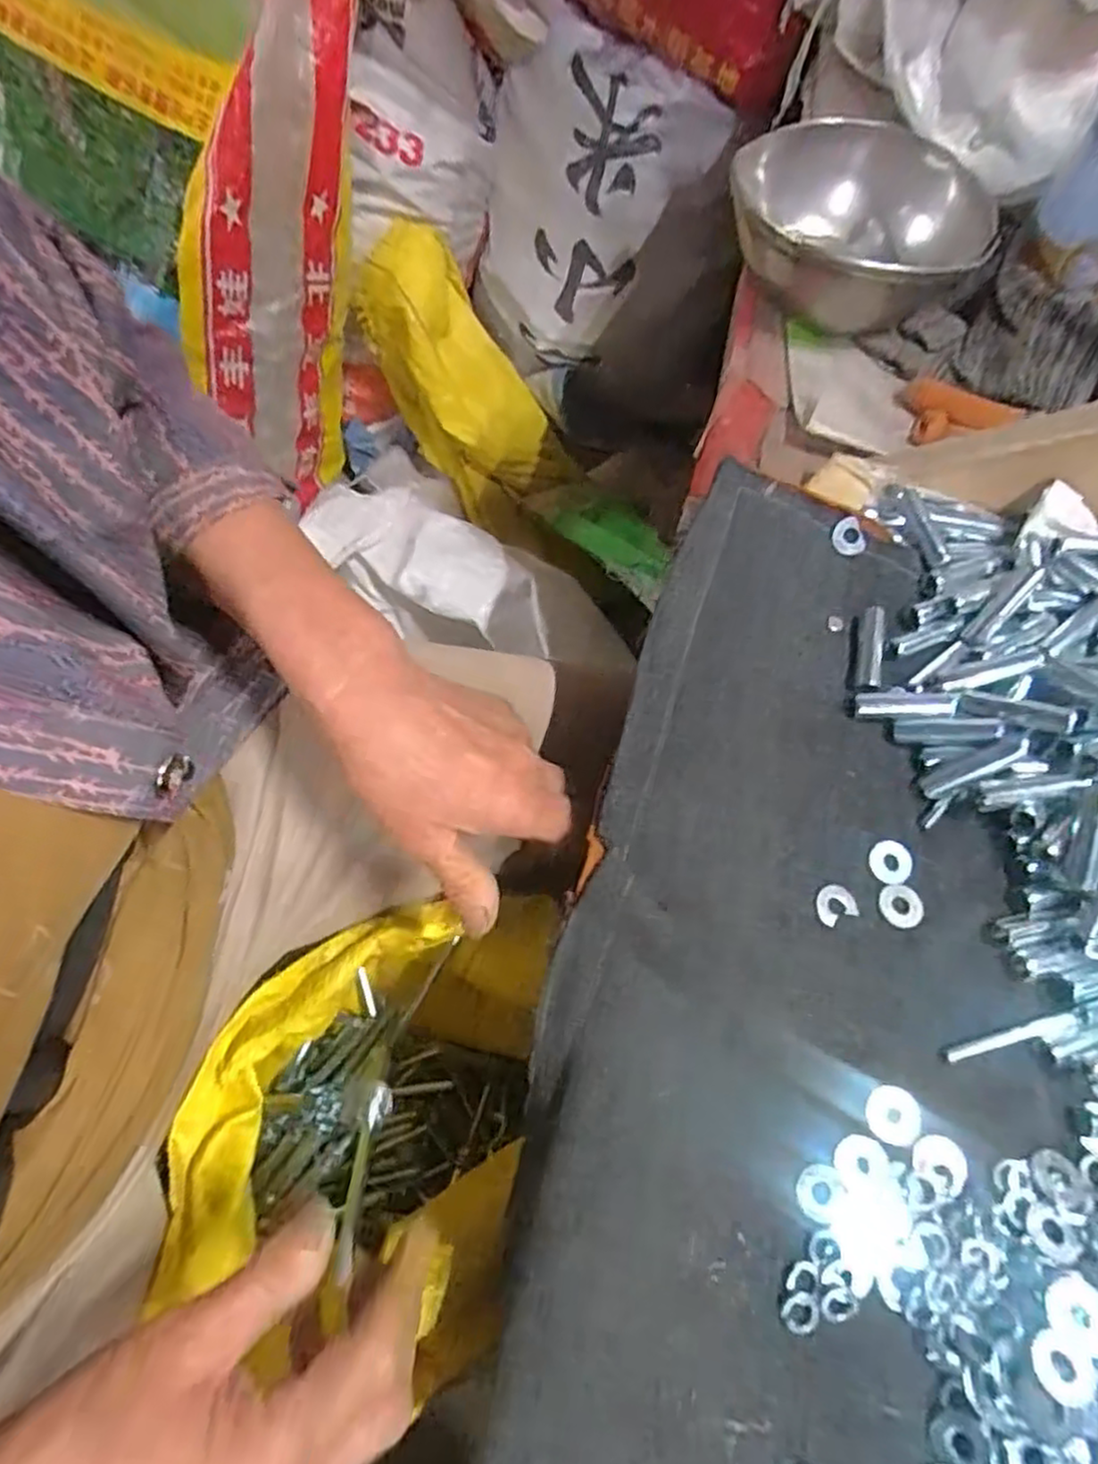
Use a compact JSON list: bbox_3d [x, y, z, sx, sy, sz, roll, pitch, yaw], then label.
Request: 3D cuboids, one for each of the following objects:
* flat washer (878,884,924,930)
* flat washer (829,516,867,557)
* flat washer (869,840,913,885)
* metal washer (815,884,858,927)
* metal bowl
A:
[{"bbox_3d":[0.154,0.076,0.310,0.018,0.004,0.019,2,68,-5],"label":"flat washer"},{"bbox_3d":[0.154,-0.100,0.367,0.019,0.004,0.019,0,95,-5],"label":"flat washer"},{"bbox_3d":[0.153,0.057,0.318,0.021,0.004,0.019,-25,72,-15],"label":"flat washer"},{"bbox_3d":[0.123,0.074,0.305,0.019,0.004,0.015,-20,71,-13],"label":"metal washer"},{"bbox_3d":[0.179,-0.309,0.429,0.136,0.052,0.134,2,68,-5],"label":"metal bowl"}]

